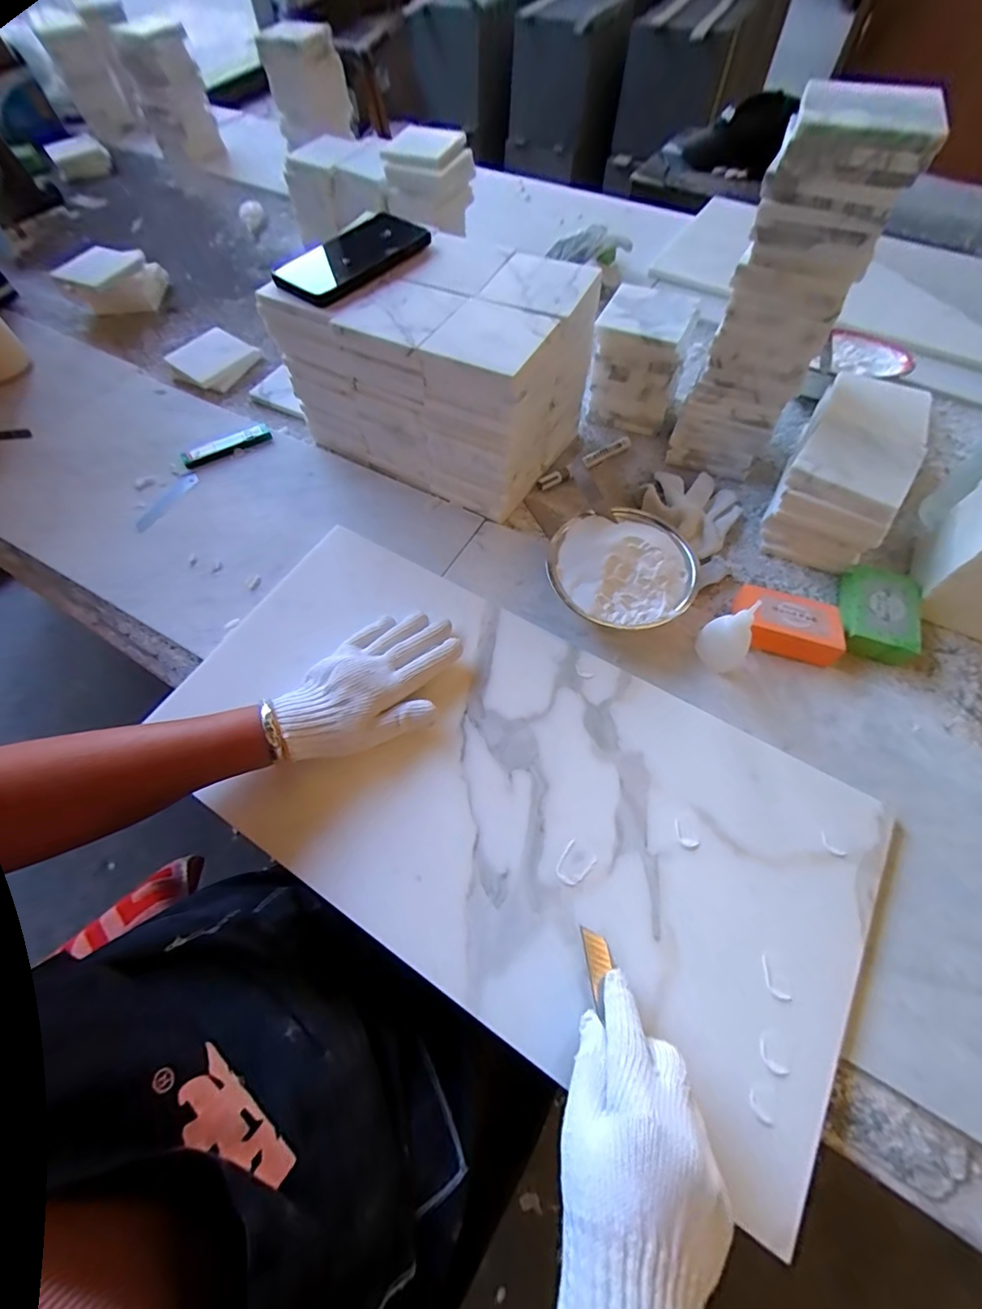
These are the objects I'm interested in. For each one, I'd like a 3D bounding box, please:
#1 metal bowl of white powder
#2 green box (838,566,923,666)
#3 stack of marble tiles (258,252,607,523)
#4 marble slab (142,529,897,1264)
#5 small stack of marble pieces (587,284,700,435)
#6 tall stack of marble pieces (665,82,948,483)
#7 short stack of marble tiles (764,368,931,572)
[{"bbox_3d":[0.132,-0.084,0.491,0.136,0.052,0.142,0,64,0],"label":"metal bowl of white powder"},{"bbox_3d":[0.396,-0.043,0.482,0.068,0.028,0.096,22,63,13],"label":"green box"},{"bbox_3d":[-0.060,-0.340,0.571,0.304,0.184,0.217,27,67,15],"label":"stack of marble tiles"},{"bbox_3d":[-0.002,0.110,0.417,0.604,0.025,0.302,29,64,16],"label":"marble slab"},{"bbox_3d":[0.191,-0.378,0.618,0.109,0.130,0.104,19,65,10],"label":"small stack of marble pieces"},{"bbox_3d":[0.289,-0.336,0.491,0.110,0.307,0.101,37,70,19],"label":"tall stack of marble pieces"},{"bbox_3d":[0.403,-0.219,0.531,0.106,0.105,0.240,30,68,16],"label":"short stack of marble tiles"}]

